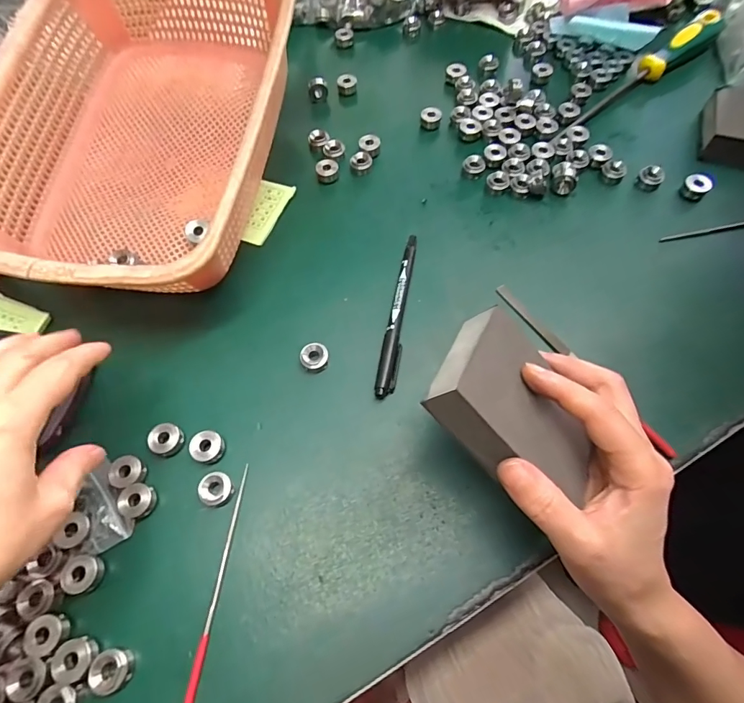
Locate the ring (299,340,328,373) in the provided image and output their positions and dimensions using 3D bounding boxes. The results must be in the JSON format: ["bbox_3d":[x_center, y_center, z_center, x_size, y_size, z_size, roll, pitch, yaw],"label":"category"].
[{"bbox_3d":[-0.040,0.004,0.306,0.019,0.014,0.018,-1,65,2],"label":"ring"}]

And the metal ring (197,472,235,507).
[{"bbox_3d":[-0.096,0.085,0.269,0.019,0.009,0.018,-1,65,2],"label":"metal ring"}]

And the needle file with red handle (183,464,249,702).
[{"bbox_3d":[-0.089,0.134,0.247,0.005,0.005,0.136,5,65,4],"label":"needle file with red handle"}]

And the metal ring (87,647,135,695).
[{"bbox_3d":[-0.136,0.168,0.231,0.021,0.010,0.019,-21,66,-8],"label":"metal ring"}]

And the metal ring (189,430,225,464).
[{"bbox_3d":[-0.106,0.062,0.280,0.019,0.013,0.018,-1,65,2],"label":"metal ring"}]

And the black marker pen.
[{"bbox_3d":[0.020,-0.031,0.321,0.014,0.008,0.136,9,66,6],"label":"black marker pen"}]

